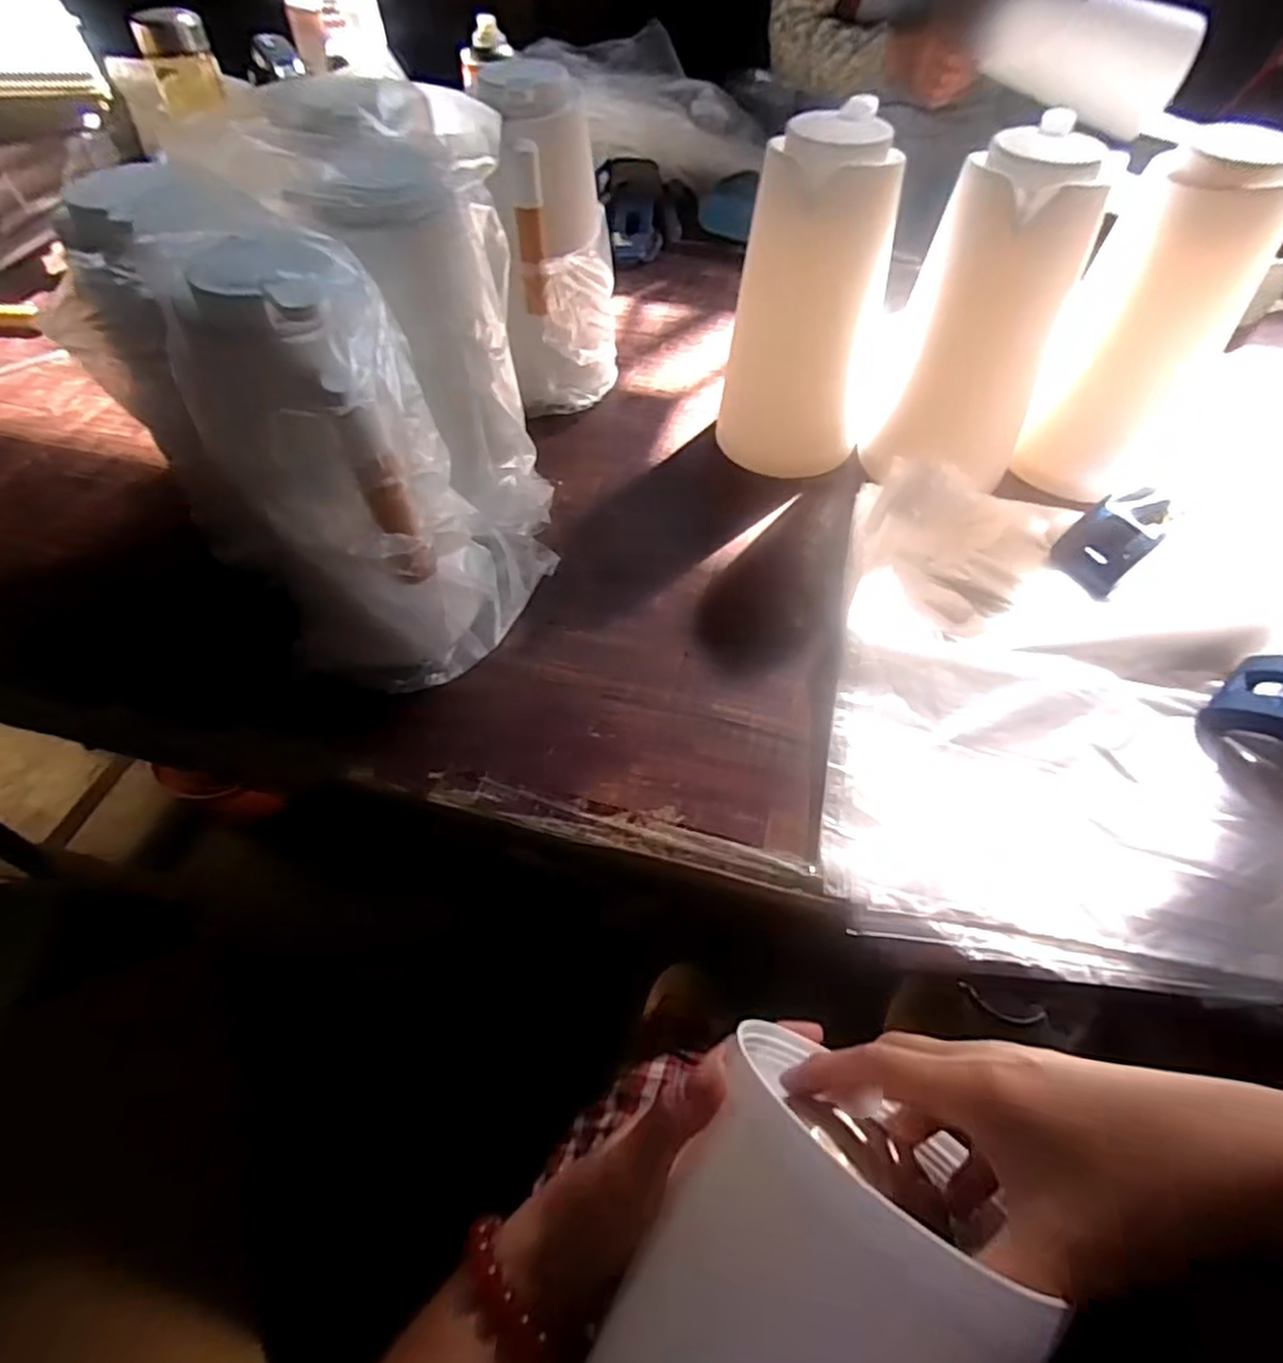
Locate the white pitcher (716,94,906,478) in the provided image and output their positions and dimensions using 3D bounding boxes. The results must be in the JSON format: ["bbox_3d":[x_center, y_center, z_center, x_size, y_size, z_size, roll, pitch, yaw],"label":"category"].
[{"bbox_3d":[0.140,-0.305,0.582,0.120,0.240,0.111,14,55,10],"label":"white pitcher"}]

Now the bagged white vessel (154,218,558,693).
[{"bbox_3d":[-0.180,-0.128,0.445,0.163,0.244,0.148,20,56,14],"label":"bagged white vessel"}]

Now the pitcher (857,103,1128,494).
[{"bbox_3d":[0.260,-0.276,0.537,0.115,0.211,0.101,19,56,13],"label":"pitcher"}]

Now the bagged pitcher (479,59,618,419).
[{"bbox_3d":[-0.076,-0.366,0.626,0.101,0.245,0.128,-2,54,-1],"label":"bagged pitcher"}]

